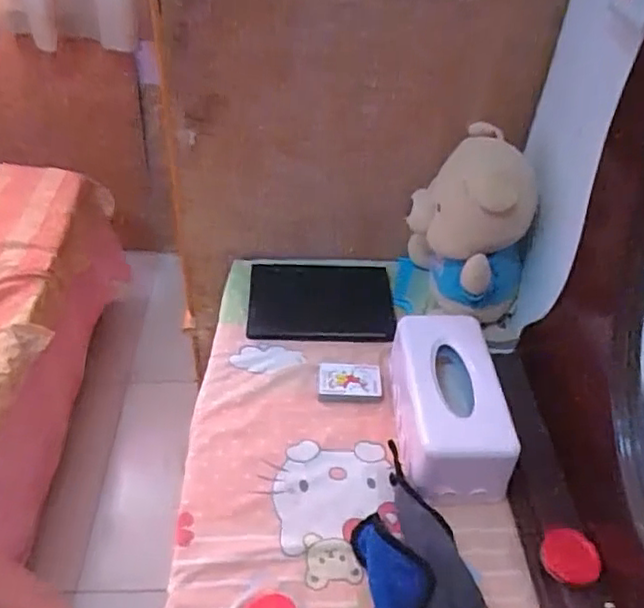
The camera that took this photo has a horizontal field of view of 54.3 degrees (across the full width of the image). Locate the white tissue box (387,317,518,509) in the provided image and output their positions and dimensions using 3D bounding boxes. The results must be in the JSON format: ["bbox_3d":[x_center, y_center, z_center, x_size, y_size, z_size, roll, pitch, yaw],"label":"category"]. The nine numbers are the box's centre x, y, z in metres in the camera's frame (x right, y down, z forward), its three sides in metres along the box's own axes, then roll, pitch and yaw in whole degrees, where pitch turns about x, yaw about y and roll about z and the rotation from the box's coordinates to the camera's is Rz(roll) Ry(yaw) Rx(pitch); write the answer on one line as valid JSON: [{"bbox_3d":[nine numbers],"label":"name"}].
[{"bbox_3d":[0.167,0.128,0.844,0.128,0.115,0.245,-2,42,-6],"label":"white tissue box"}]

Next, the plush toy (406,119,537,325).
[{"bbox_3d":[0.225,-0.105,0.969,0.183,0.299,0.188,9,42,6],"label":"plush toy"}]

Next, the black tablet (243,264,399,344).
[{"bbox_3d":[-0.003,-0.003,1.059,0.236,0.020,0.177,2,42,-2],"label":"black tablet"}]

